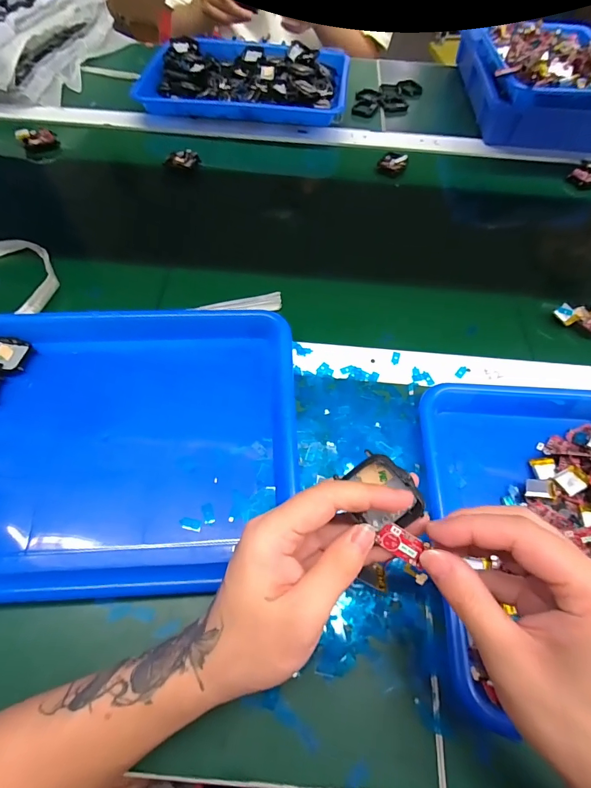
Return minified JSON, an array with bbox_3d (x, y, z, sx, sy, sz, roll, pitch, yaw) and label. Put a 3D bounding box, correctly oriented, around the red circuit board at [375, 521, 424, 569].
[{"bbox_3d":[0.059,0.083,0.213,0.026,0.004,0.014,31,92,6],"label":"red circuit board"}]

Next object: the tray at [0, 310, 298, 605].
[{"bbox_3d":[-0.165,0.028,0.333,0.323,0.034,0.262,-1,61,-3],"label":"tray"}]

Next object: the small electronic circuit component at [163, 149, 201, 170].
[{"bbox_3d":[-0.165,-0.343,0.561,0.051,0.017,0.024,-4,61,-4],"label":"small electronic circuit component"}]

